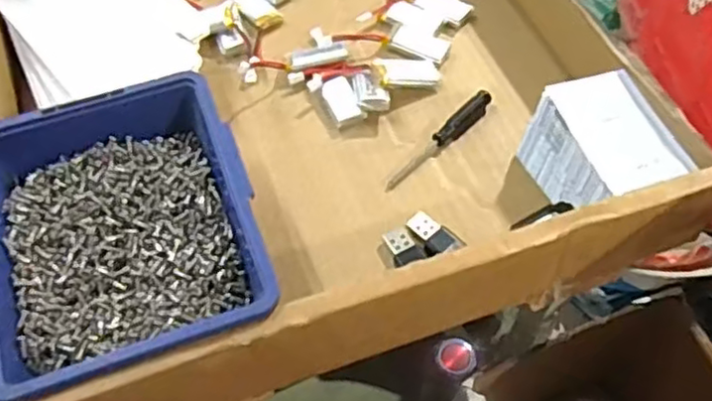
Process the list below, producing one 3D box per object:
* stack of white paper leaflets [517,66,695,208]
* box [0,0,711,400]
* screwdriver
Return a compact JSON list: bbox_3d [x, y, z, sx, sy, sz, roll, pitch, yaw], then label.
[{"bbox_3d":[0.132,-0.025,0.367,0.058,0.044,0.072,-18,59,-12],"label":"stack of white paper leaflets"},{"bbox_3d":[-0.038,-0.088,0.409,0.335,0.057,0.369,-17,58,-11],"label":"box"},{"bbox_3d":[0.051,-0.036,0.400,0.010,0.013,0.087,39,65,22],"label":"screwdriver"}]

